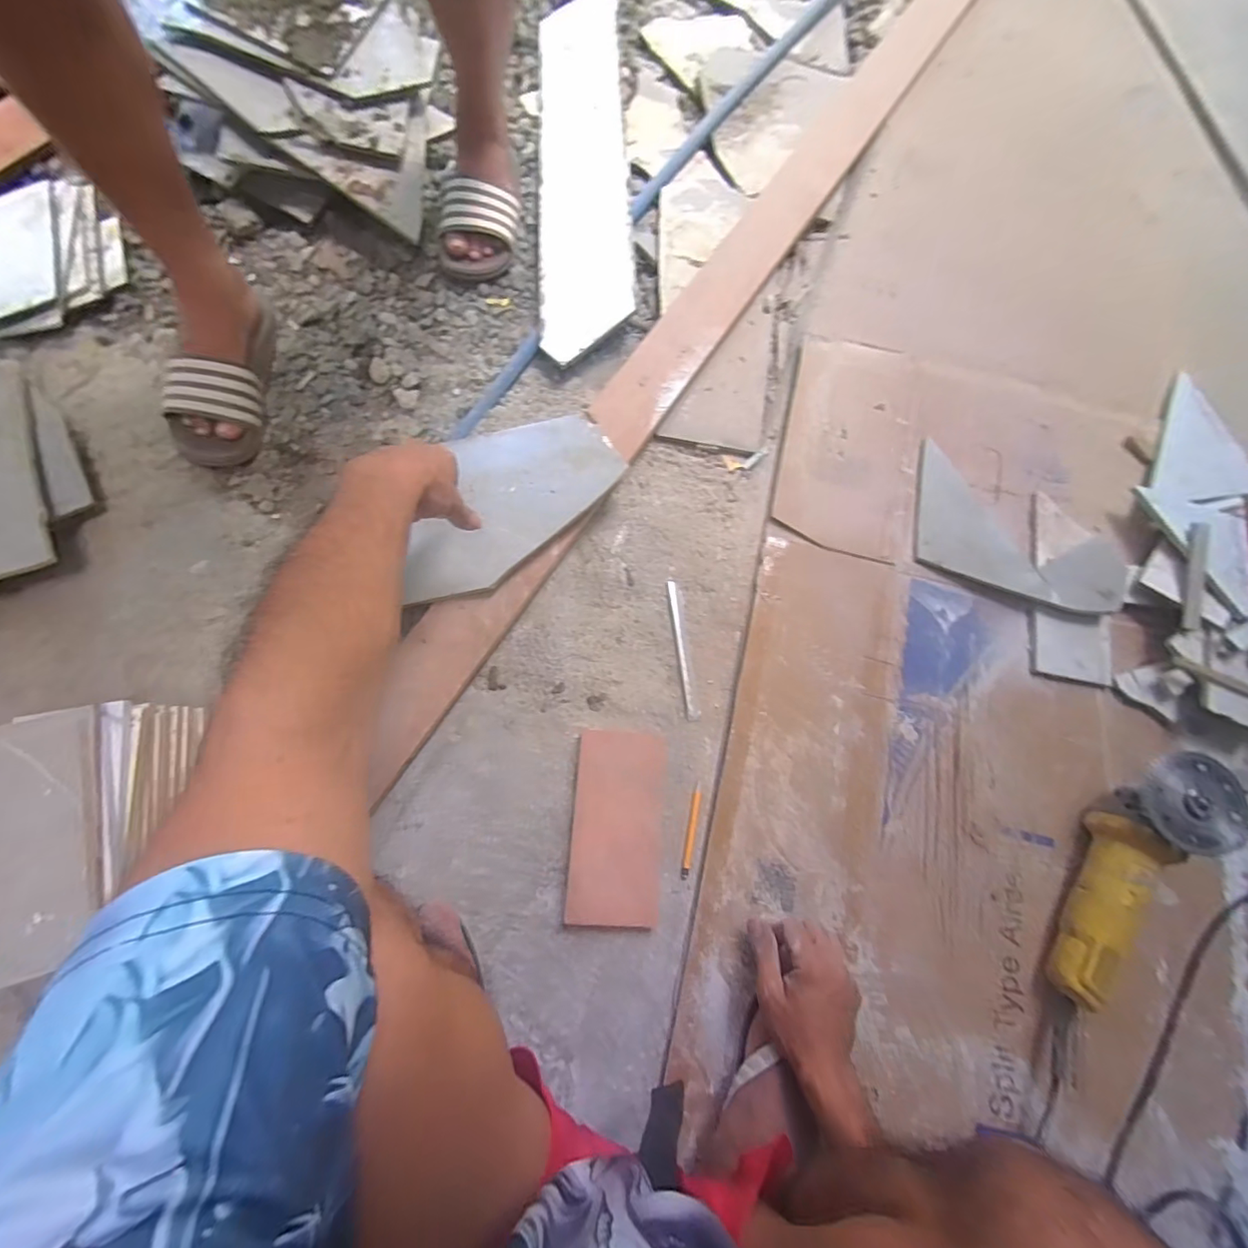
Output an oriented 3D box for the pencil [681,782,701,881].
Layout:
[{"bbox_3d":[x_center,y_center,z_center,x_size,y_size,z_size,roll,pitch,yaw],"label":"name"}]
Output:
[{"bbox_3d":[0.078,0.238,0.608,0.011,0.004,0.105,11,75,-3],"label":"pencil"}]

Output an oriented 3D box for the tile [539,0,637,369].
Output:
[{"bbox_3d":[-0.065,-0.725,0.826,0.139,0.016,0.745,-4,74,6],"label":"tile"}]

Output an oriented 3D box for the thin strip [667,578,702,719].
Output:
[{"bbox_3d":[0.071,0.031,0.657,0.014,0.004,0.176,-8,77,-8],"label":"thin strip"}]

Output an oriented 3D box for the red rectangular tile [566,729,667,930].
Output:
[{"bbox_3d":[-0.006,0.226,0.594,0.102,0.008,0.204,9,73,-16],"label":"red rectangular tile"}]

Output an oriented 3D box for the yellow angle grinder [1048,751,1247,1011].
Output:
[{"bbox_3d":[0.541,0.266,0.564,0.084,0.082,0.285,32,91,7],"label":"yellow angle grinder"}]

